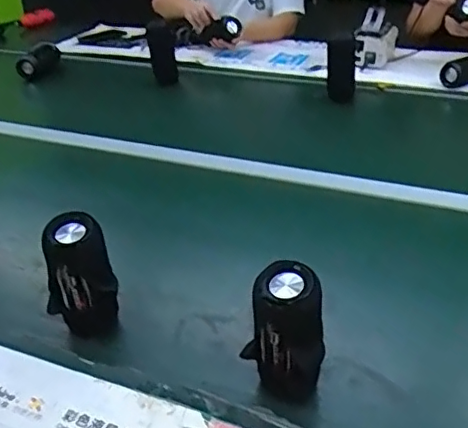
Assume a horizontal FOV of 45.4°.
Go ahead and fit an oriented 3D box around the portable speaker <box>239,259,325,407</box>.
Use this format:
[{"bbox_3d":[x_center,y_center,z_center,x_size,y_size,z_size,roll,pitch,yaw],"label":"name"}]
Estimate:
[{"bbox_3d":[0.052,0.121,0.559,0.055,0.134,0.071,-27,40,-35],"label":"portable speaker"}]

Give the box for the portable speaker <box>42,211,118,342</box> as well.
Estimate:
[{"bbox_3d":[-0.176,0.069,0.648,0.073,0.134,0.053,-6,32,-7],"label":"portable speaker"}]

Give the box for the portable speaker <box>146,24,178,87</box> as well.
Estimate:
[{"bbox_3d":[-0.191,-0.418,1.473,0.070,0.167,0.067,-9,-3,-13],"label":"portable speaker"}]

